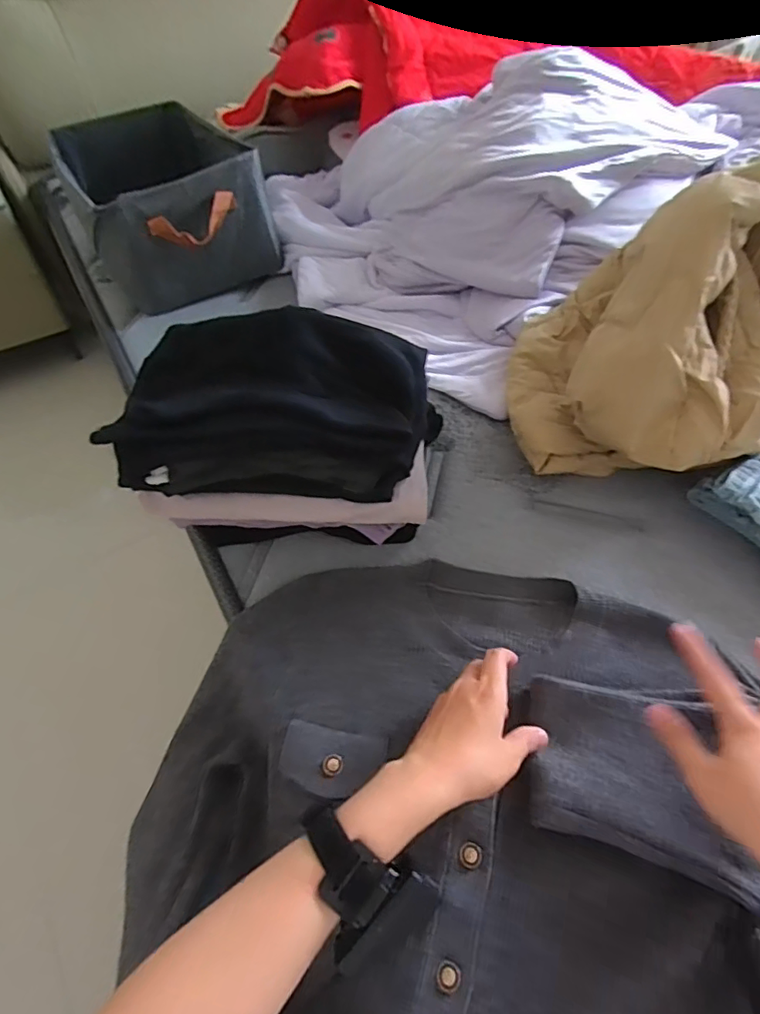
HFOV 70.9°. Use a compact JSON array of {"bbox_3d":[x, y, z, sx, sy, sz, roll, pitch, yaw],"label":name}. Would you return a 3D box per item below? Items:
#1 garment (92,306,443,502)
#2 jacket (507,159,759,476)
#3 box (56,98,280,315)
[{"bbox_3d":[-0.103,-0.107,0.537,0.299,0.087,0.183,0,50,5],"label":"garment"},{"bbox_3d":[0.311,-0.218,0.600,0.356,0.280,0.329,-22,52,-13],"label":"jacket"},{"bbox_3d":[-0.420,-0.591,1.027,0.297,0.183,0.512,-25,52,-16],"label":"box"}]

